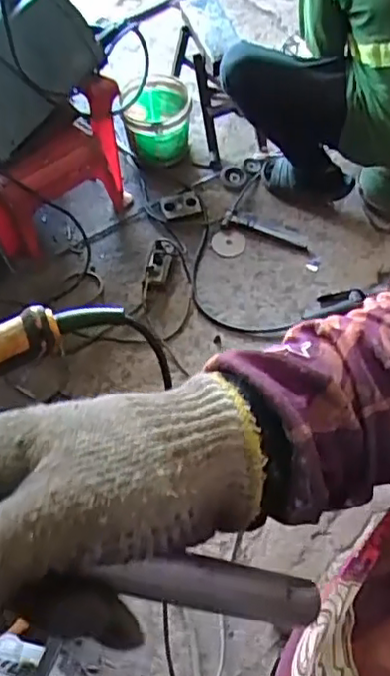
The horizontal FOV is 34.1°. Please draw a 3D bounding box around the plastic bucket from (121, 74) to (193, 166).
[{"bbox_3d":[-0.101,-0.583,1.735,0.180,0.207,0.183,-1,59,2],"label":"plastic bucket"}]

